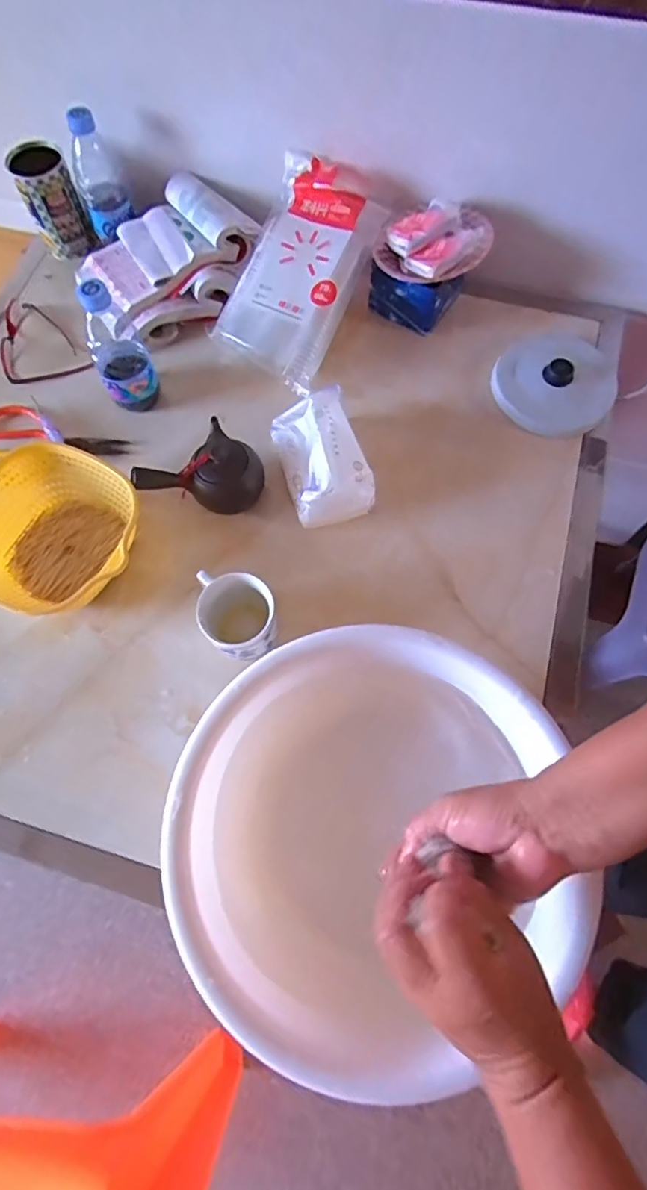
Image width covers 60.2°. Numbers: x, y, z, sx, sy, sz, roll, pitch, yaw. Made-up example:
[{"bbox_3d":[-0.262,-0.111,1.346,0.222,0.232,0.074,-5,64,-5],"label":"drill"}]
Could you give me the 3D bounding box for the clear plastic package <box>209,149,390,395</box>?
[{"bbox_3d":[-0.032,-0.409,0.706,0.145,0.042,0.260,25,90,2],"label":"clear plastic package"}]

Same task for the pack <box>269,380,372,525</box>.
[{"bbox_3d":[-0.003,-0.156,0.635,0.085,0.075,0.138,-19,70,-7],"label":"pack"}]

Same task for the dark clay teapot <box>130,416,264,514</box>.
[{"bbox_3d":[-0.132,-0.130,0.625,0.092,0.067,0.119,40,74,15],"label":"dark clay teapot"}]

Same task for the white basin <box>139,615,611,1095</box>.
[{"bbox_3d":[0.038,0.195,0.484,0.326,0.089,0.312,0,69,0],"label":"white basin"}]

